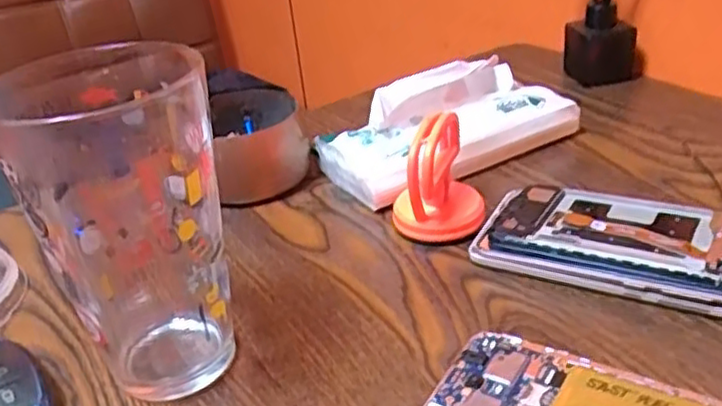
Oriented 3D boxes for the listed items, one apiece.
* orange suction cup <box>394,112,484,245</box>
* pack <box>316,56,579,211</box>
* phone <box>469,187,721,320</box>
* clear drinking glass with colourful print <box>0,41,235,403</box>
[{"bbox_3d":[0.043,-0.015,0.405,0.050,0.067,0.049,-3,30,6],"label":"orange suction cup"},{"bbox_3d":[0.062,-0.058,0.480,0.170,0.064,0.075,-22,33,-24],"label":"pack"},{"bbox_3d":[0.143,0.021,0.367,0.155,0.023,0.074,11,35,29],"label":"phone"},{"bbox_3d":[-0.099,0.010,0.318,0.084,0.144,0.080,-14,30,-11],"label":"clear drinking glass with colourful print"}]

